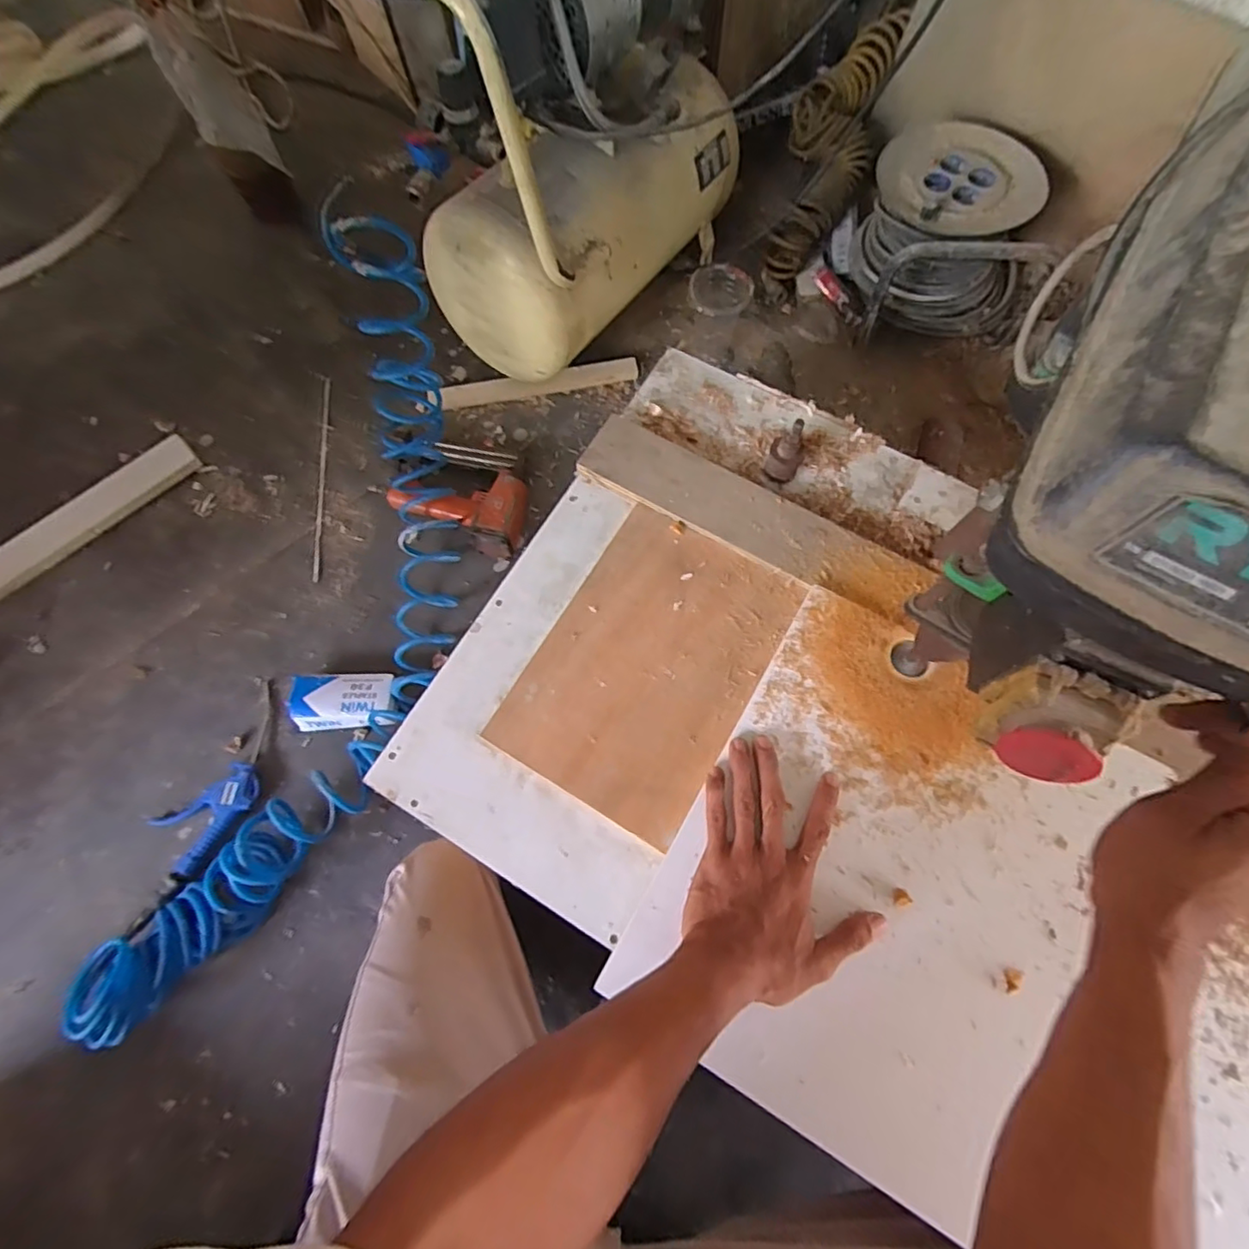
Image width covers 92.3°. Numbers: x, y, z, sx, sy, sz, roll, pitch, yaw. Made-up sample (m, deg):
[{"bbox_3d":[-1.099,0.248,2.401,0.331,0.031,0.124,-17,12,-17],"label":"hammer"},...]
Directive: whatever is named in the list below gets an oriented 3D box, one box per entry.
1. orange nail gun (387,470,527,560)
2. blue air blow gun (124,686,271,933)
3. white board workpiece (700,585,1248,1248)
[{"bbox_3d":[-0.228,-0.180,0.848,0.195,0.076,0.135,22,73,8],"label":"orange nail gun"},{"bbox_3d":[-0.519,0.222,0.752,0.098,0.041,0.308,24,74,9],"label":"blue air blow gun"},{"bbox_3d":[0.308,0.250,0.452,0.484,0.015,0.374,30,75,11],"label":"white board workpiece"}]

